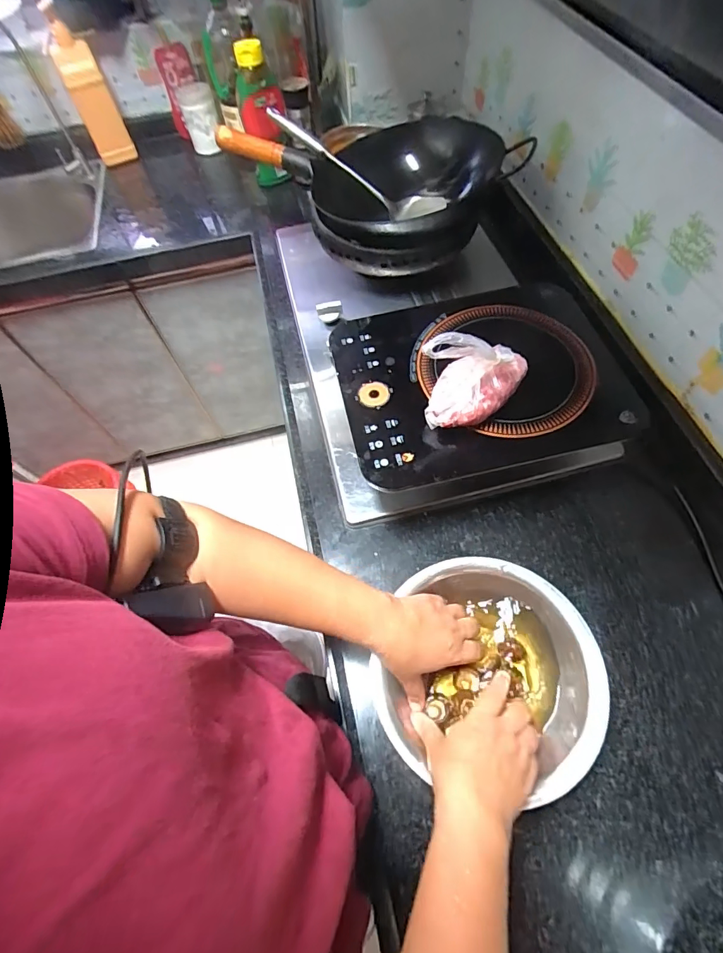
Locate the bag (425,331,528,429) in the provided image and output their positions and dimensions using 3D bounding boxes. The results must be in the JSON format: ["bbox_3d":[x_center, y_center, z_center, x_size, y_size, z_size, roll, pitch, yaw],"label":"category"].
[{"bbox_3d":[0.132,-0.124,0.505,0.084,0.119,0.131,34,68,20],"label":"bag"}]

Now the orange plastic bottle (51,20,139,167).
[{"bbox_3d":[-0.669,-0.938,1.085,0.099,0.257,0.100,-26,62,-11],"label":"orange plastic bottle"}]

